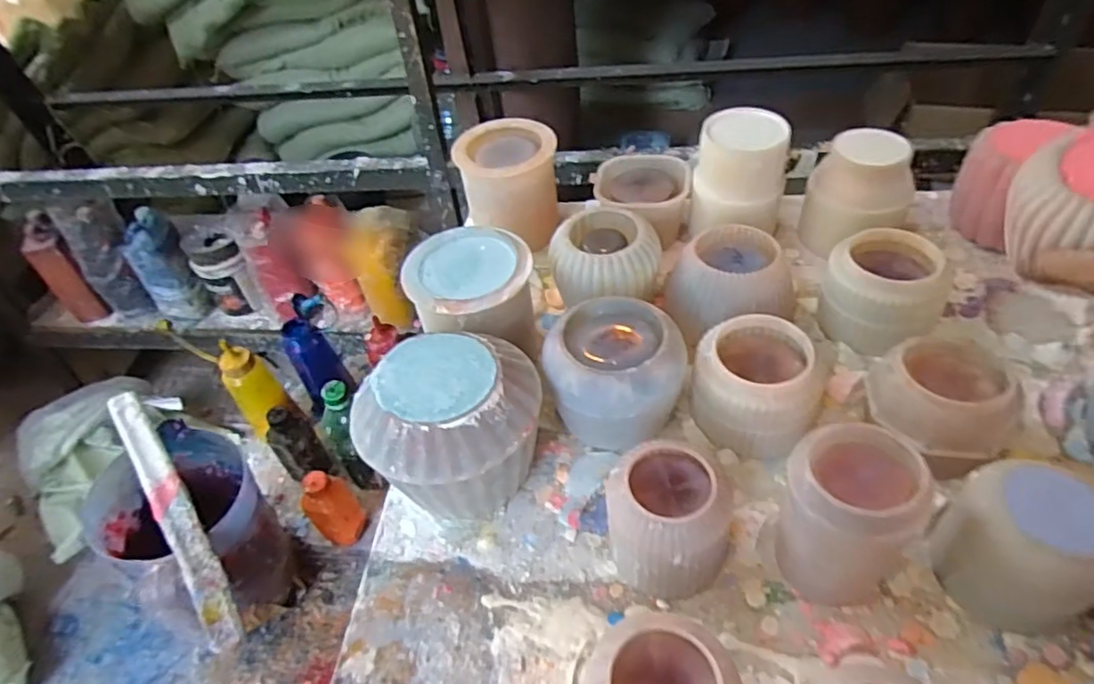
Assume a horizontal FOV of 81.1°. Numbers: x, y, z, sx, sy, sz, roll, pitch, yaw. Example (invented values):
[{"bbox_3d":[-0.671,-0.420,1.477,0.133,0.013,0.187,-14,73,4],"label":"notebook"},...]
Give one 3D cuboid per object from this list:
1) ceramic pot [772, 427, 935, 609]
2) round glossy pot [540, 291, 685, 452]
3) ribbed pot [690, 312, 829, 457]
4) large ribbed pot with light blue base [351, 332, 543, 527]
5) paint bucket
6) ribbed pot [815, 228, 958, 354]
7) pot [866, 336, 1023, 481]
[{"bbox_3d":[0.173,0.107,0.376,0.064,0.106,0.069,-4,45,4],"label":"ceramic pot"},{"bbox_3d":[0.054,0.021,0.482,0.099,0.078,0.117,6,47,13],"label":"round glossy pot"},{"bbox_3d":[0.155,0.033,0.475,0.088,0.068,0.085,-4,45,4],"label":"ribbed pot"},{"bbox_3d":[-0.063,0.067,0.447,0.118,0.108,0.101,-7,45,1],"label":"large ribbed pot with light blue base"},{"bbox_3d":[-0.380,0.239,0.743,0.183,0.241,0.160,20,51,25],"label":"paint bucket"},{"bbox_3d":[0.279,-0.042,0.527,0.088,0.067,0.087,-4,45,4],"label":"ribbed pot"},{"bbox_3d":[0.273,0.043,0.443,0.087,0.065,0.086,-4,45,4],"label":"pot"}]

